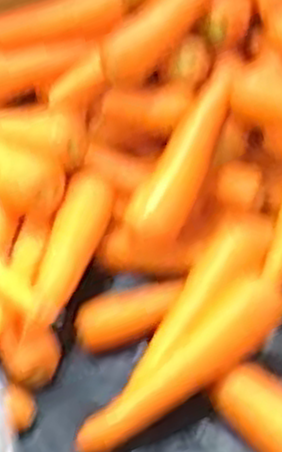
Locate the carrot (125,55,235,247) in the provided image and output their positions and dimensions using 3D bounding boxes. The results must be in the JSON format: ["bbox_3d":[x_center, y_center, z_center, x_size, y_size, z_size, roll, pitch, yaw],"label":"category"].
[{"bbox_3d":[0.043,-0.068,0.750,0.041,0.042,0.189,22,78,24],"label":"carrot"}]

